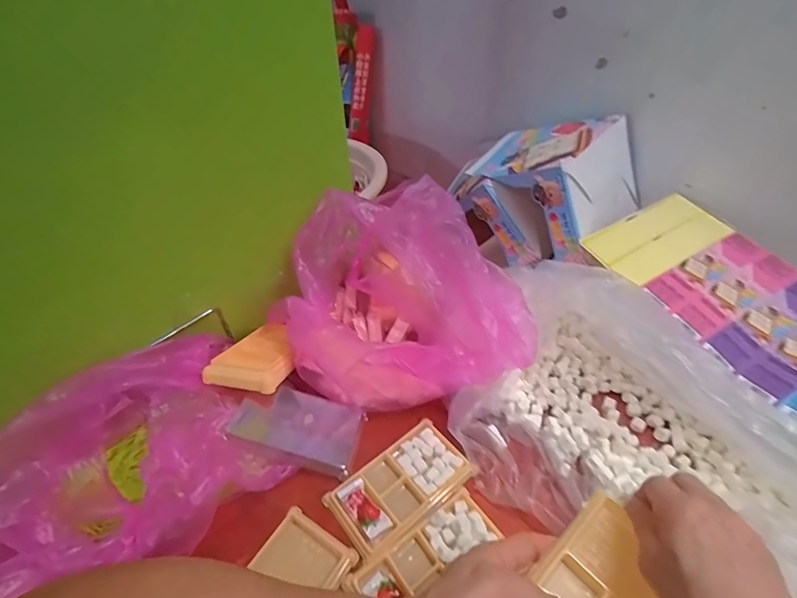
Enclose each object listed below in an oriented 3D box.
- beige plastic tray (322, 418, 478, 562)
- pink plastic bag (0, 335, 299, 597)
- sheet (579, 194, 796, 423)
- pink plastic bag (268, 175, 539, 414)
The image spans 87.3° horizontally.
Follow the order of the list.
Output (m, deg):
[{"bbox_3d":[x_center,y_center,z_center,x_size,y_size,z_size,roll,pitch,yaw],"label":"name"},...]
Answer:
[{"bbox_3d":[0.003,0.186,0.418,0.133,0.017,0.075,-29,47,-26],"label":"beige plastic tray"},{"bbox_3d":[-0.247,0.156,0.385,0.177,0.104,0.264,30,52,32],"label":"pink plastic bag"},{"bbox_3d":[0.375,0.009,0.440,0.175,0.056,0.331,-20,44,-17],"label":"sheet"},{"bbox_3d":[0.005,-0.010,0.499,0.282,0.172,0.228,2,42,7],"label":"pink plastic bag"}]

